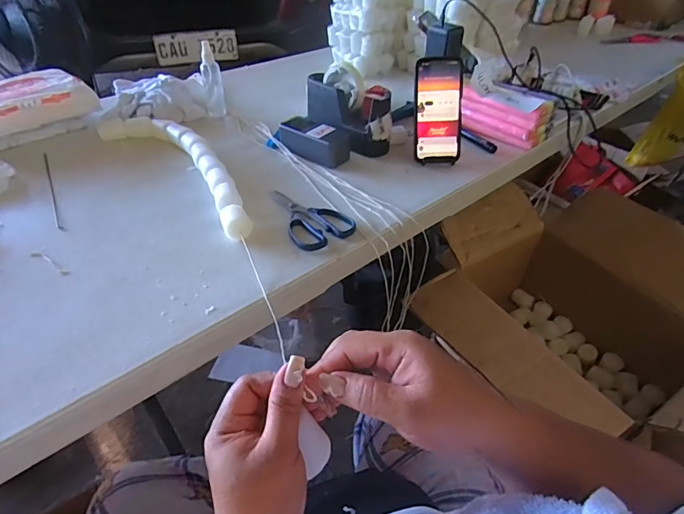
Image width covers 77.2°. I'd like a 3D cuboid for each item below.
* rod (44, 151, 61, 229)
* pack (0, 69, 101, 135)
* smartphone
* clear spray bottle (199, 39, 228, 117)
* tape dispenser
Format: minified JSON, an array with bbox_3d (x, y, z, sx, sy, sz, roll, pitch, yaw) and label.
[{"bbox_3d":[-0.462,-0.114,0.680,0.007,0.005,0.254,-22,46,-24],"label":"rod"},{"bbox_3d":[-0.578,-0.291,0.795,0.148,0.046,0.193,33,50,31],"label":"pack"},{"bbox_3d":[0.160,-0.241,0.714,0.079,0.167,0.015,-3,13,-1],"label":"smartphone"},{"bbox_3d":[-0.260,-0.354,0.860,0.037,0.124,0.038,-10,43,-13],"label":"clear spray bottle"},{"bbox_3d":[-0.021,-0.251,0.761,0.197,0.115,0.144,27,48,26],"label":"tape dispenser"}]

